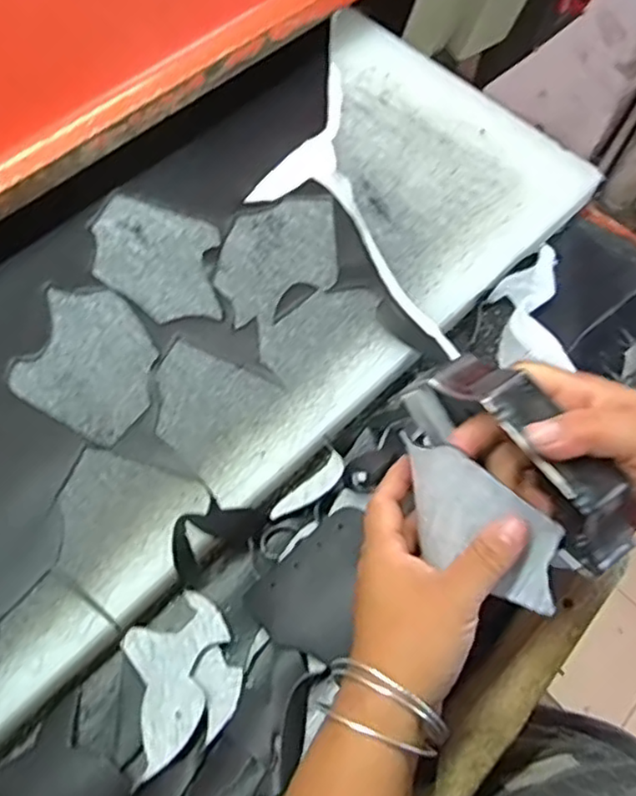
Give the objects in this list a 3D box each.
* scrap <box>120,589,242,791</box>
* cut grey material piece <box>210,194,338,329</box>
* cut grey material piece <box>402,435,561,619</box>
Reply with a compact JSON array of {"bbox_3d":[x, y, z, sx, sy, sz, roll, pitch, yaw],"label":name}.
[{"bbox_3d":[-0.087,0.179,0.432,0.067,0.014,0.097,-15,60,-9],"label":"scrap"},{"bbox_3d":[-0.034,-0.119,0.565,0.098,0.004,0.126,-2,64,-4],"label":"cut grey material piece"},{"bbox_3d":[0.087,0.071,0.367,0.111,0.059,0.019,40,26,5],"label":"cut grey material piece"}]

